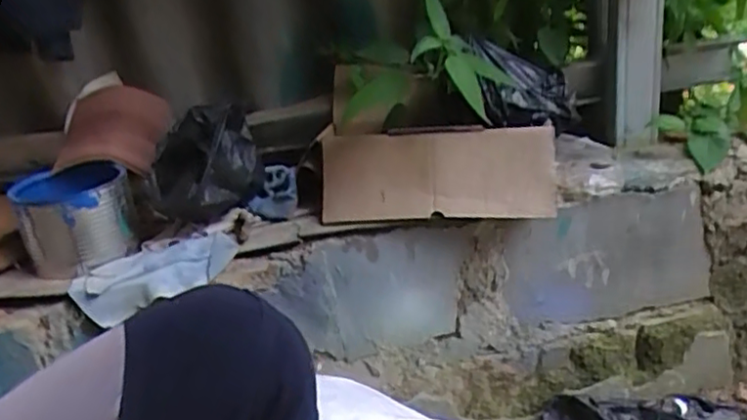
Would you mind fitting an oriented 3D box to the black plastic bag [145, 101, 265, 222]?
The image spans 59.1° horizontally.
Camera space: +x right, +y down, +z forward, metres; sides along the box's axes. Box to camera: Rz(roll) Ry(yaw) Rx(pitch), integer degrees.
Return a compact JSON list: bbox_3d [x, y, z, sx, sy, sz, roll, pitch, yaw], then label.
[{"bbox_3d":[-0.239,-0.061,0.928,0.166,0.138,0.134,-16,24,-19],"label":"black plastic bag"}]

